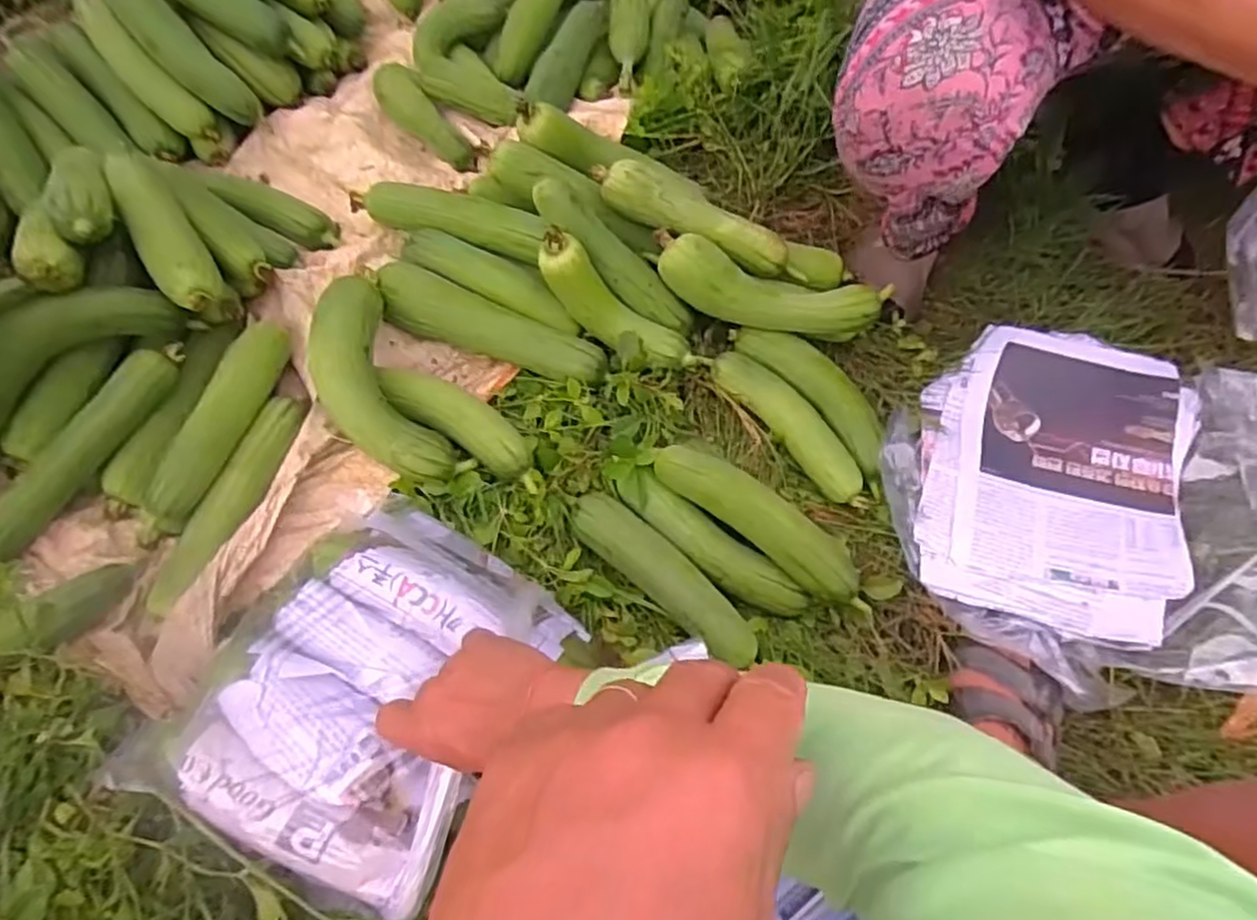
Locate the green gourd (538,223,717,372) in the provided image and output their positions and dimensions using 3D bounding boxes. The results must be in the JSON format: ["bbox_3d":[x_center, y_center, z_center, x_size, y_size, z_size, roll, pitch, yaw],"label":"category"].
[{"bbox_3d":[-0.017,-0.151,0.780,0.212,0.079,0.060,38,68,-14],"label":"green gourd"}]

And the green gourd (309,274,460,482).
[{"bbox_3d":[-0.261,-0.074,0.730,0.094,0.054,0.232,-26,87,-11],"label":"green gourd"}]

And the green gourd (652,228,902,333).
[{"bbox_3d":[0.156,-0.190,0.793,0.259,0.064,0.070,11,66,5],"label":"green gourd"}]

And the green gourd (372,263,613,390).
[{"bbox_3d":[-0.150,-0.142,0.787,0.260,0.048,0.062,23,67,10],"label":"green gourd"}]

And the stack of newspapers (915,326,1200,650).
[{"bbox_3d":[0.436,0.011,0.737,0.251,0.039,0.306,16,66,8],"label":"stack of newspapers"}]

